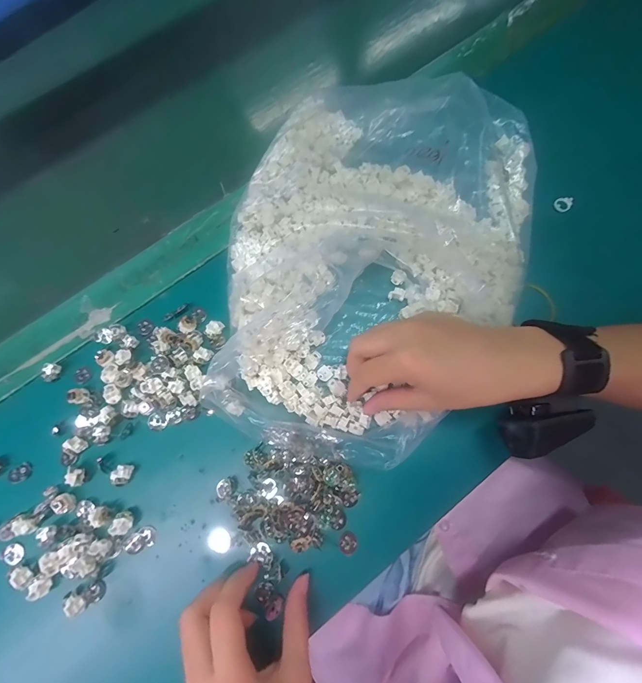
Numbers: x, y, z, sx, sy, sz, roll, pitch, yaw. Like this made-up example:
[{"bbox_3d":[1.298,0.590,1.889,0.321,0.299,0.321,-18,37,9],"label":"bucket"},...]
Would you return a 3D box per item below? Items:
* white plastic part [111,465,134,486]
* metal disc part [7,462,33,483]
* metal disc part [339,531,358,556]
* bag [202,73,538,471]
[{"bbox_3d":[-0.164,0.110,0.290,0.012,0.013,0.016,9,75,2],"label":"white plastic part"},{"bbox_3d":[-0.252,0.110,0.295,0.017,0.005,0.014,-32,78,-8],"label":"metal disc part"},{"bbox_3d":[0.021,0.158,0.275,0.015,0.004,0.016,0,75,0],"label":"metal disc part"},{"bbox_3d":[0.044,-0.072,0.303,0.250,0.069,0.329,20,76,5],"label":"bag"}]

